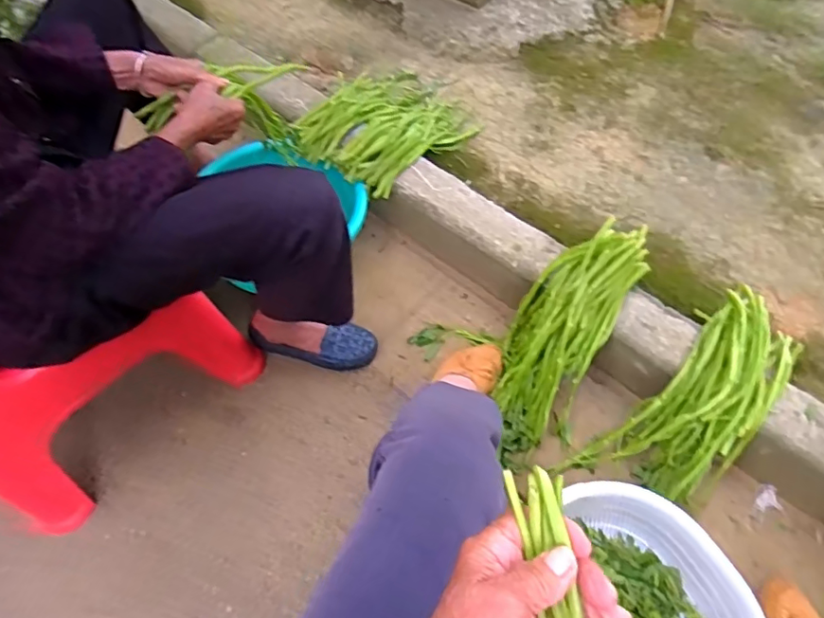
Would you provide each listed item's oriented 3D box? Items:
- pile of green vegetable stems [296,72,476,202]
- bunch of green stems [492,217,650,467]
[{"bbox_3d":[-0.035,-0.401,1.141,0.279,0.095,0.391,28,62,19],"label":"pile of green vegetable stems"},{"bbox_3d":[0.225,0.047,0.867,0.150,0.101,0.403,28,101,19],"label":"bunch of green stems"}]

